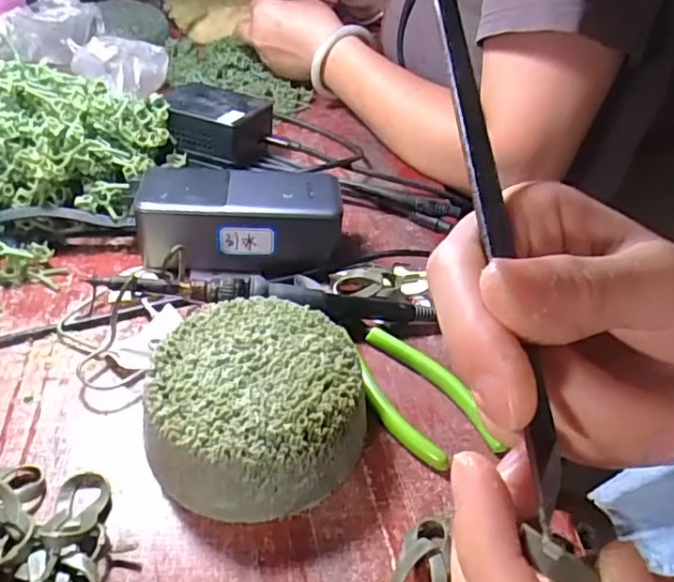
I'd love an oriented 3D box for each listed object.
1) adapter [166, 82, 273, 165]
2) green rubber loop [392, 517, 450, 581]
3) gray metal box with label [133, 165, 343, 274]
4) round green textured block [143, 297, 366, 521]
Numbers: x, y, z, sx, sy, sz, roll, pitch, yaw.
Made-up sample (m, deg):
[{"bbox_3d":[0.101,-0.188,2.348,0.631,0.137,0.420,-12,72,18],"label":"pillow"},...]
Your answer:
[{"bbox_3d":[-0.095,-0.134,0.479,0.076,0.036,0.072,14,42,9],"label":"adapter"},{"bbox_3d":[0.038,0.118,0.263,0.023,0.012,0.047,13,42,8],"label":"green rubber loop"},{"bbox_3d":[-0.063,-0.048,0.405,0.129,0.049,0.055,2,41,-5],"label":"gray metal box with label"},{"bbox_3d":[-0.038,0.055,0.299,0.100,0.046,0.100,4,41,-3],"label":"round green textured block"}]

